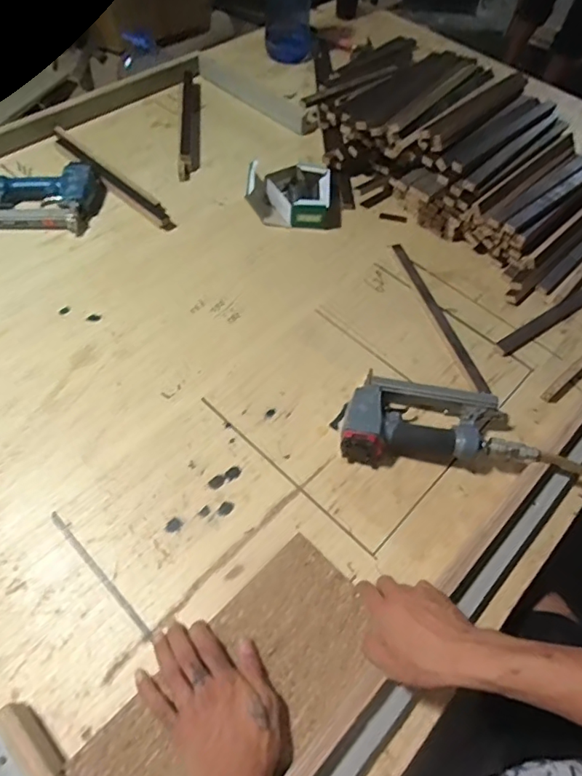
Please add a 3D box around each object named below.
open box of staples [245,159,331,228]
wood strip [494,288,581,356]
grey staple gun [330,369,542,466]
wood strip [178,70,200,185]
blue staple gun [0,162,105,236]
[{"bbox_3d":[-0.003,-0.356,0.922,0.149,0.056,0.128,8,56,1],"label":"open box of staples"},{"bbox_3d":[0.459,-0.134,0.851,0.336,0.011,0.029,-29,63,-21],"label":"wood strip"},{"bbox_3d":[0.187,0.042,0.675,0.247,0.055,0.130,7,56,0],"label":"grey staple gun"},{"bbox_3d":[-0.208,-0.549,1.037,0.043,0.042,0.344,-3,57,-6],"label":"wood strip"},{"bbox_3d":[-0.450,-0.328,0.870,0.226,0.057,0.130,-2,57,-6],"label":"blue staple gun"}]

